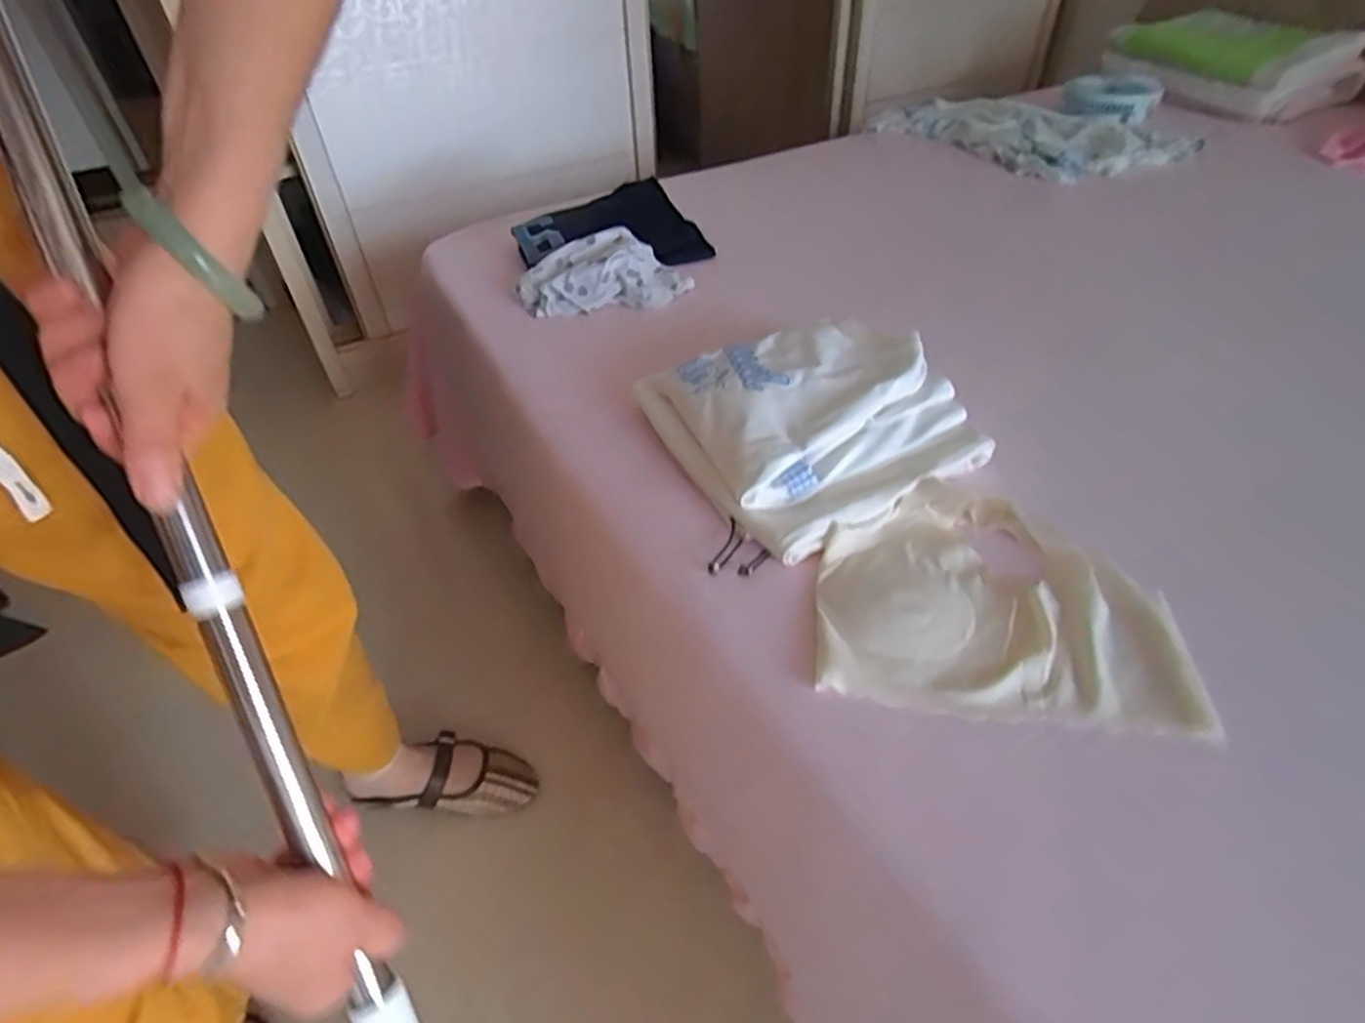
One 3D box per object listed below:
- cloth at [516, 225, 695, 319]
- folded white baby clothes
[{"bbox_3d":[-0.113,-0.329,0.961,0.230,0.050,0.143,-12,43,-9],"label":"cloth"},{"bbox_3d":[0.116,-0.099,0.686,0.246,0.080,0.273,-23,46,-19],"label":"folded white baby clothes"}]

